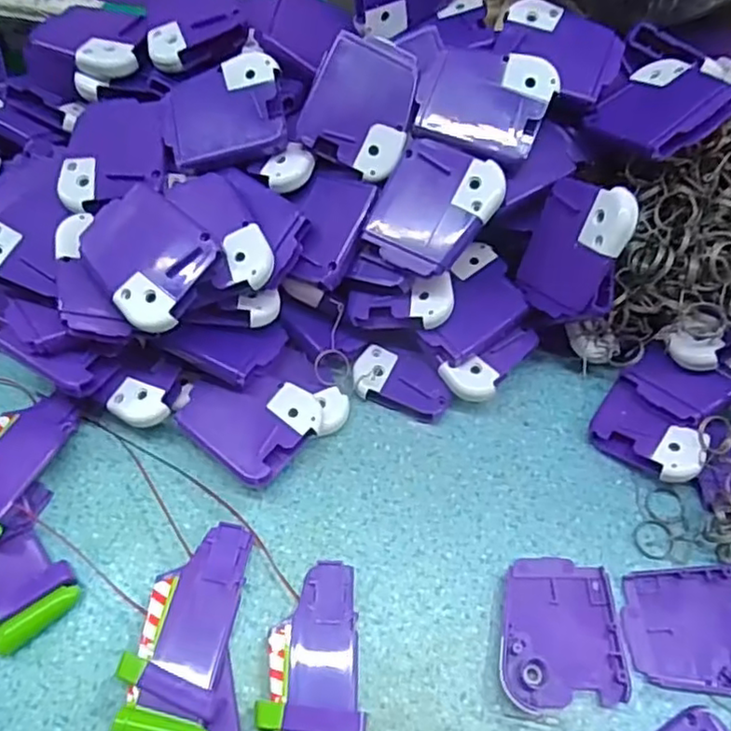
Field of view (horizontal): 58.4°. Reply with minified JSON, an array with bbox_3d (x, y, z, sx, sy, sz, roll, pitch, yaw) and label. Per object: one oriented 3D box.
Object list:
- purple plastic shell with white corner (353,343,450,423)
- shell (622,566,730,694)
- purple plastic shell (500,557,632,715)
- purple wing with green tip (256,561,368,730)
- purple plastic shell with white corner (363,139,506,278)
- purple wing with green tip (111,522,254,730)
[{"bbox_3d":[0.019,0.010,0.344,0.050,0.012,0.030,16,61,10],"label":"purple plastic shell with white corner"},{"bbox_3d":[0.145,0.115,0.284,0.061,0.005,0.050,-1,60,0],"label":"shell"},{"bbox_3d":[0.084,0.115,0.285,0.053,0.007,0.060,-2,60,0],"label":"purple plastic shell"},{"bbox_3d":[-0.023,0.130,0.276,0.041,0.012,0.087,-6,62,-2],"label":"purple wing with green tip"},{"bbox_3d":[0.032,-0.073,0.309,0.051,0.006,0.060,25,87,15],"label":"purple plastic shell with white corner"},{"bbox_3d":[-0.076,0.112,0.281,0.040,0.019,0.087,4,62,3],"label":"purple wing with green tip"}]

